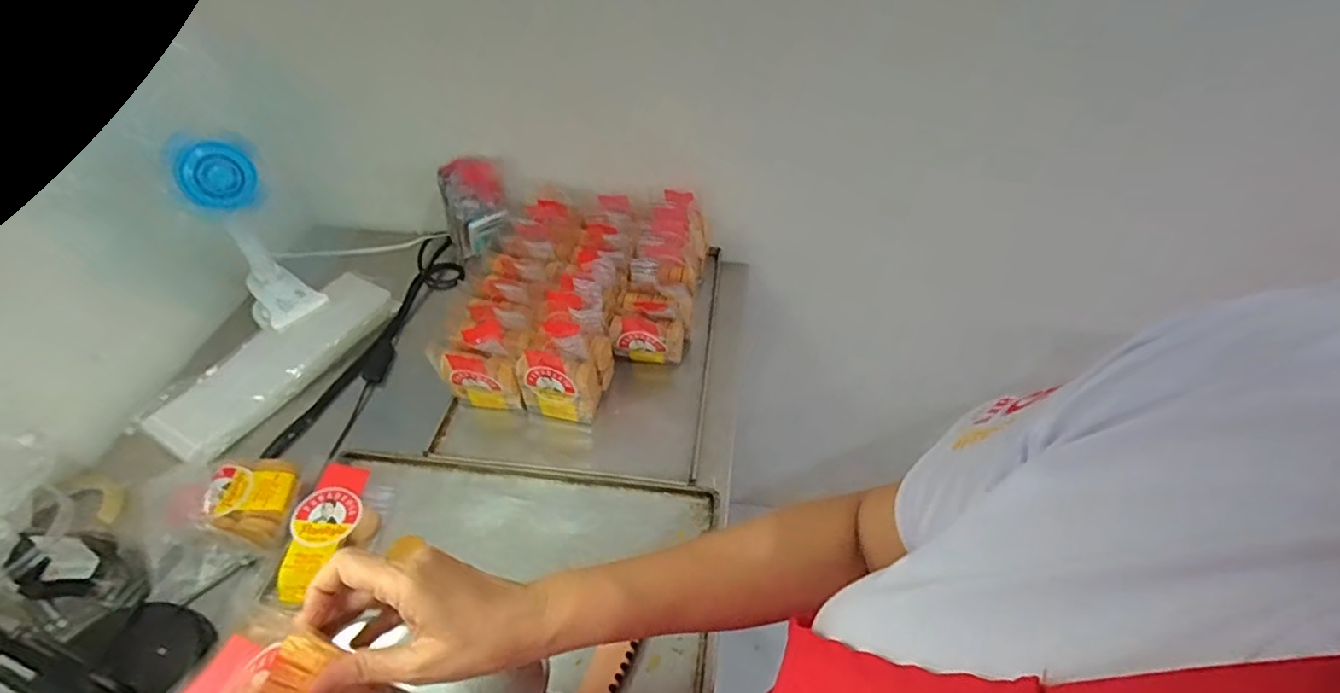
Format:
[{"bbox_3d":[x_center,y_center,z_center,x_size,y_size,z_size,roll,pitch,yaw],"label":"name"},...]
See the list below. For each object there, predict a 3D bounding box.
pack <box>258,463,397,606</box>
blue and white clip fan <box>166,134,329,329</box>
[{"bbox_3d":[-0.347,0.190,0.617,0.063,0.047,0.141,9,48,9],"label":"pack"},{"bbox_3d":[-0.529,-0.131,0.753,0.095,0.234,0.075,16,49,16],"label":"blue and white clip fan"}]

